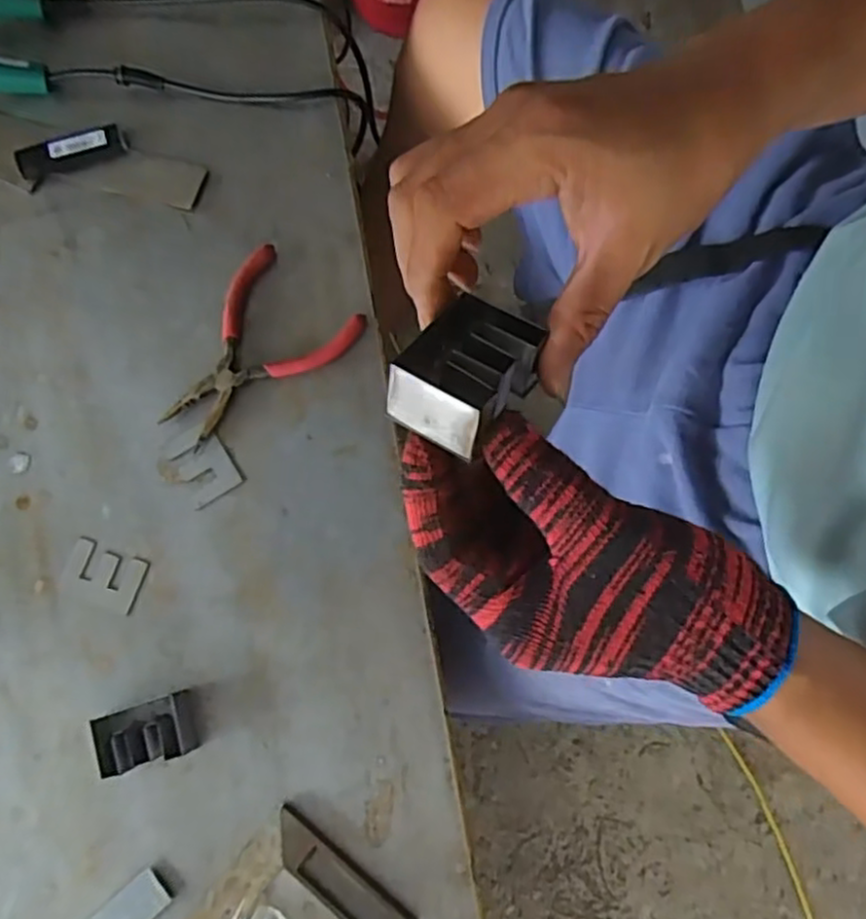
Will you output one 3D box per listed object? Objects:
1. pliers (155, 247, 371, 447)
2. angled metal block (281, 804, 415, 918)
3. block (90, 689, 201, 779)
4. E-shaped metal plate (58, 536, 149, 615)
[{"bbox_3d":[-0.130,-0.072,0.511,0.095,0.013,0.144,39,83,8],"label":"pliers"},{"bbox_3d":[-0.059,0.265,0.448,0.106,0.010,0.030,39,82,8],"label":"angled metal block"},{"bbox_3d":[-0.183,0.174,0.456,0.055,0.025,0.037,-16,79,-2],"label":"block"},{"bbox_3d":[-0.225,0.079,0.487,0.052,0.004,0.038,19,80,5],"label":"E-shaped metal plate"}]

